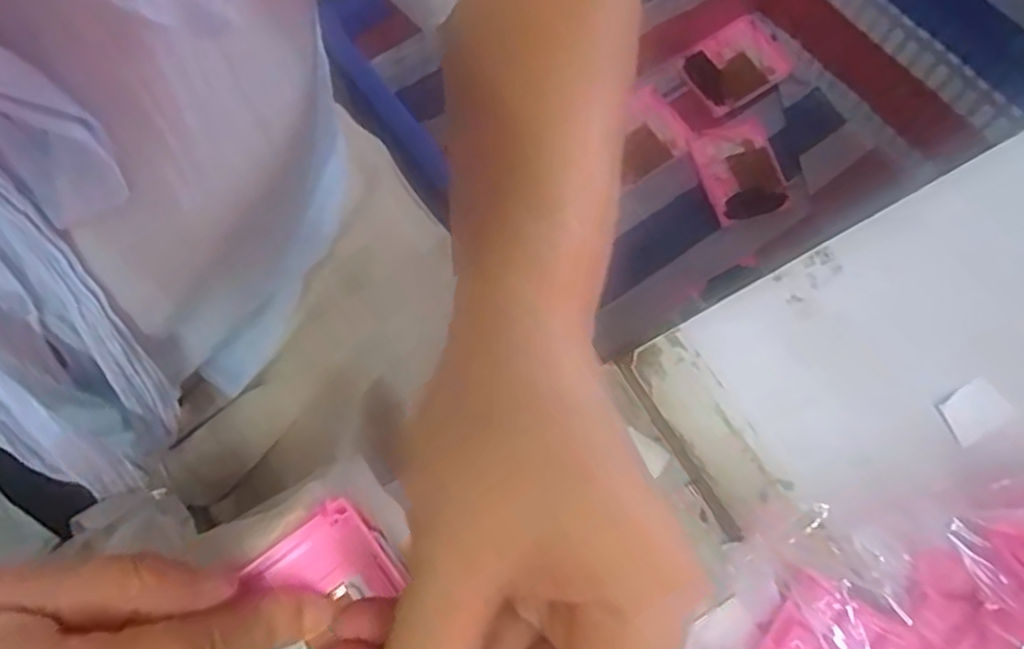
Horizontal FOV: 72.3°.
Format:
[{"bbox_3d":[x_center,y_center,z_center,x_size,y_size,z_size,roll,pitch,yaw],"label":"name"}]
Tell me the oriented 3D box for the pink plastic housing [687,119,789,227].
[{"bbox_3d":[0.365,-0.246,1.123,0.130,0.018,0.170,-16,71,-5],"label":"pink plastic housing"}]

